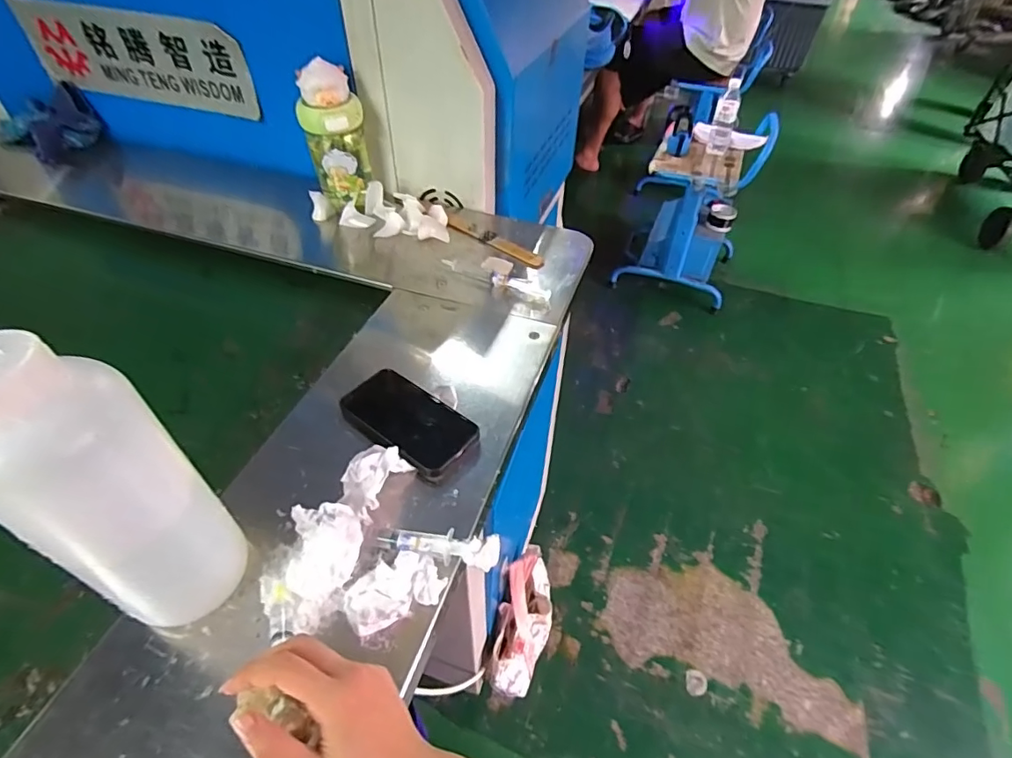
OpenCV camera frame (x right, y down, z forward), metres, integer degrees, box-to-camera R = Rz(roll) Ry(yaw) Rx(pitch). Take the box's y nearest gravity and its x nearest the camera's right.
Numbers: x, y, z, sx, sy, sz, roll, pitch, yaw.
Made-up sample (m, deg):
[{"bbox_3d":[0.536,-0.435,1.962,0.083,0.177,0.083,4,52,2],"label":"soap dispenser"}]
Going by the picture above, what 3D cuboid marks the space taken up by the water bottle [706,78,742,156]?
[{"bbox_3d":[0.696,-0.822,1.640,0.073,0.217,0.071,15,48,14],"label":"water bottle"}]

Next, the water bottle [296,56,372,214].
[{"bbox_3d":[-0.261,-0.366,0.793,0.092,0.190,0.073,-8,47,-8],"label":"water bottle"}]

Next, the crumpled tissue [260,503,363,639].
[{"bbox_3d":[-0.161,0.150,0.423,0.073,0.041,0.102,23,50,20],"label":"crumpled tissue"}]

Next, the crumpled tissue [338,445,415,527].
[{"bbox_3d":[-0.124,0.092,0.481,0.041,0.033,0.070,21,50,19],"label":"crumpled tissue"}]

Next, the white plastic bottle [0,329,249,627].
[{"bbox_3d":[-0.249,0.081,0.335,0.069,0.238,0.091,30,53,25],"label":"white plastic bottle"}]

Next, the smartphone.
[{"bbox_3d":[-0.105,0.042,0.548,0.150,0.015,0.075,30,61,29],"label":"smartphone"}]

